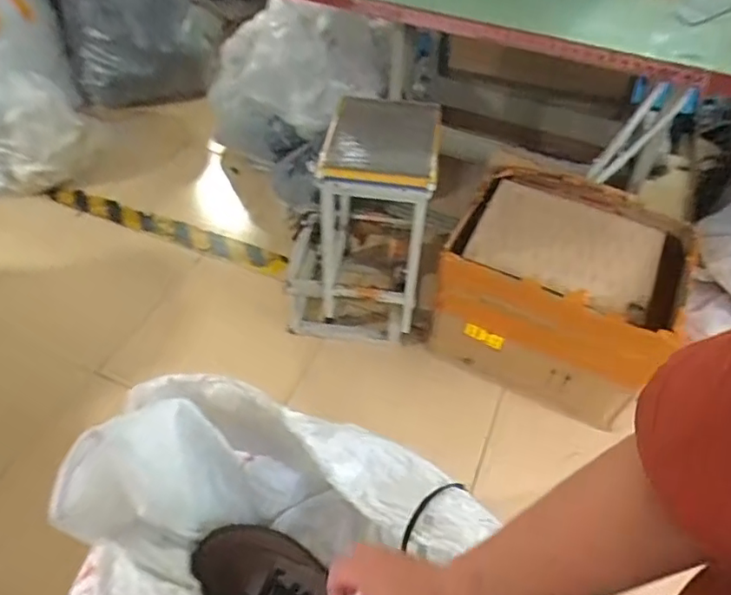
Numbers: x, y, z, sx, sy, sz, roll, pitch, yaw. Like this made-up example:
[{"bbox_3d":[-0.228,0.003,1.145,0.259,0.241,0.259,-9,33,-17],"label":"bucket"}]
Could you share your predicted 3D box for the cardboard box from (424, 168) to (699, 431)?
[{"bbox_3d":[0.489,-0.011,1.459,0.515,0.362,0.474,25,52,20],"label":"cardboard box"}]

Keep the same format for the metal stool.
[{"bbox_3d":[-0.027,-0.167,1.446,0.359,0.603,0.324,7,48,5],"label":"metal stool"}]

